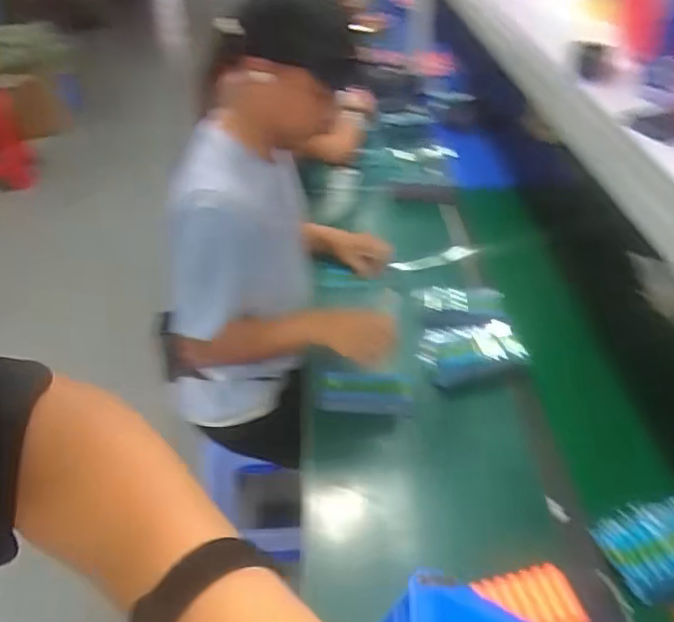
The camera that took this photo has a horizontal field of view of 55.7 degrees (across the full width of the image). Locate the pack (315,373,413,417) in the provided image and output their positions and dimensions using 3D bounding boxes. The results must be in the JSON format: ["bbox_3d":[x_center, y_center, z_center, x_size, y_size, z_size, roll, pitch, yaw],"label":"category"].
[{"bbox_3d":[0.047,0.140,1.113,0.168,0.041,0.076,4,37,5],"label":"pack"}]

